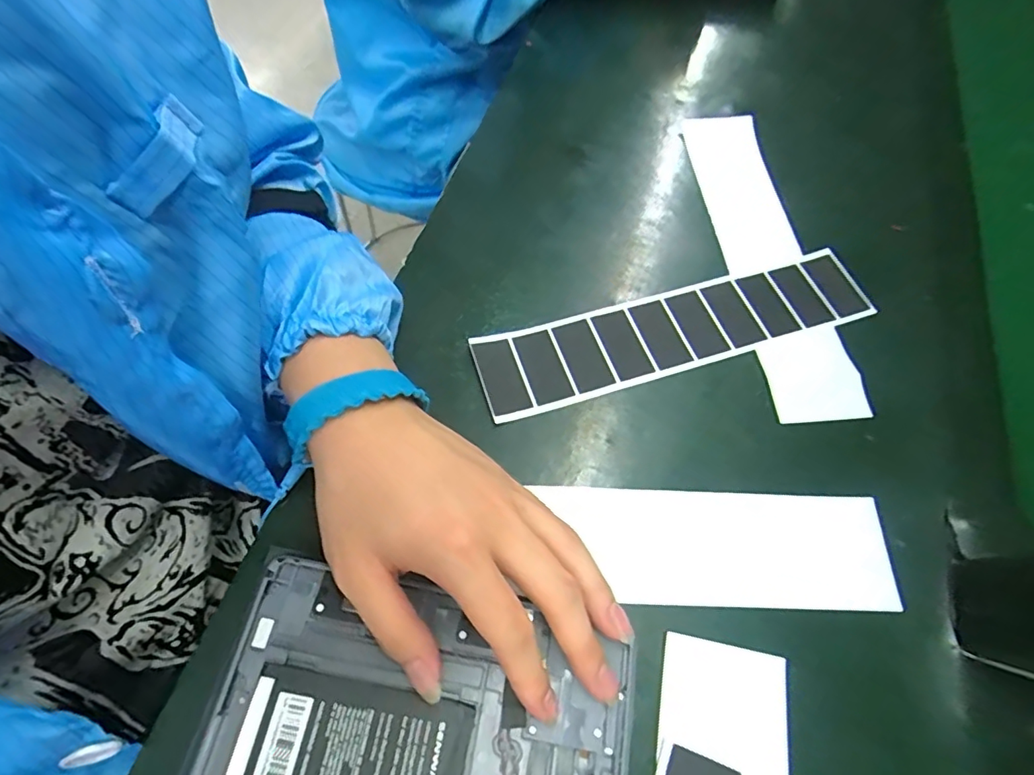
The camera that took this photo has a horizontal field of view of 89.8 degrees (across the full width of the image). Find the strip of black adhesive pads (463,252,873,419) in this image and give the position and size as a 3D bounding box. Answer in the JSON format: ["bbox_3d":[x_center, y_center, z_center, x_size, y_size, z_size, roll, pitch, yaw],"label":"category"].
[{"bbox_3d":[0.103,-0.038,0.335,0.260,0.007,0.056,-15,61,-10],"label":"strip of black adhesive pads"}]

